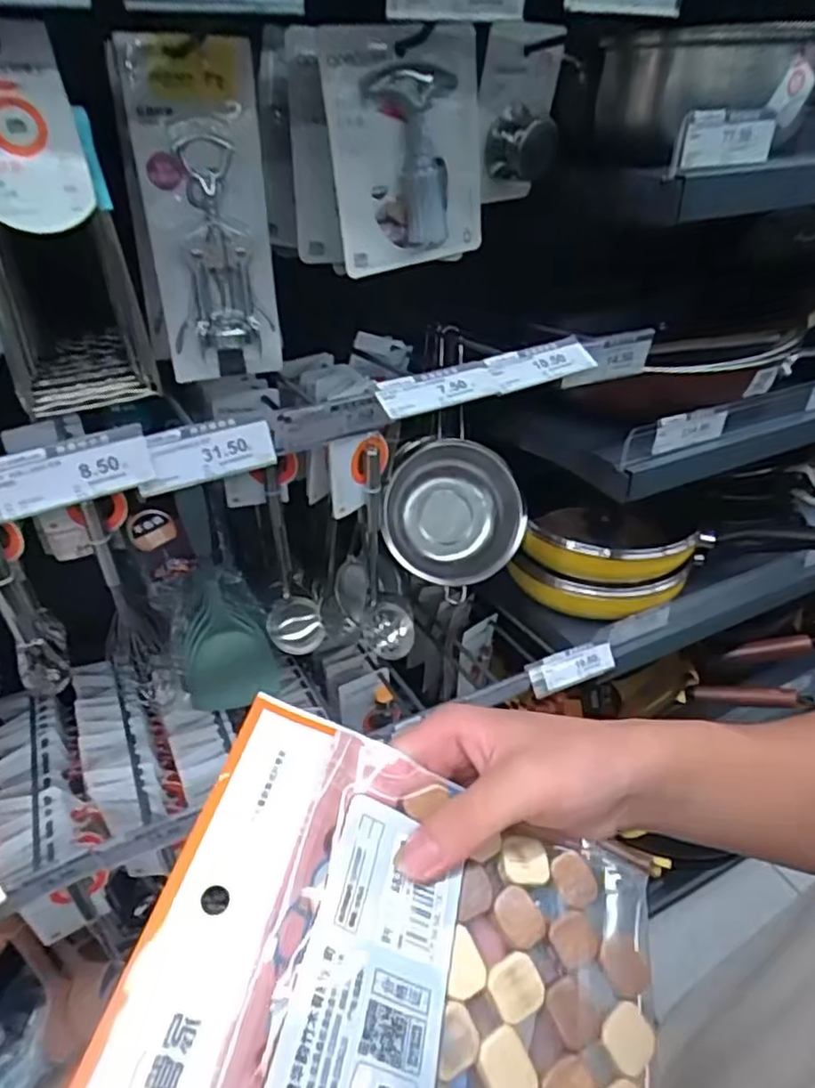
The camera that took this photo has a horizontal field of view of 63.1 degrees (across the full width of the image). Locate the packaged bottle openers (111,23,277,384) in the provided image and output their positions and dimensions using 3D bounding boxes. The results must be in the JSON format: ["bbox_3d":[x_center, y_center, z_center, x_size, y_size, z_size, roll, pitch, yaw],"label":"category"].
[{"bbox_3d":[-0.154,-0.250,0.521,0.094,0.233,0.035,-12,31,-18],"label":"packaged bottle openers"}]

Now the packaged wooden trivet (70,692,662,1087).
[{"bbox_3d":[0.005,0.151,0.227,0.185,0.011,0.148,27,40,-7],"label":"packaged wooden trivet"}]

